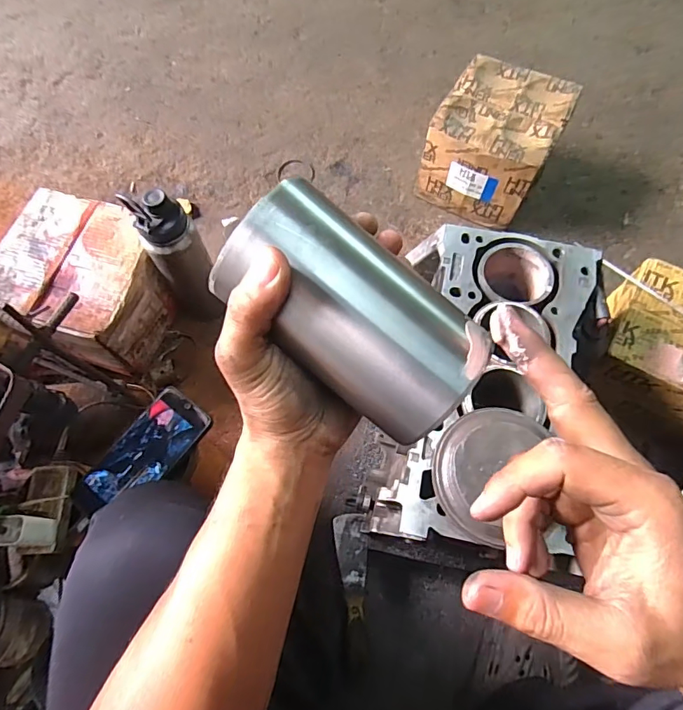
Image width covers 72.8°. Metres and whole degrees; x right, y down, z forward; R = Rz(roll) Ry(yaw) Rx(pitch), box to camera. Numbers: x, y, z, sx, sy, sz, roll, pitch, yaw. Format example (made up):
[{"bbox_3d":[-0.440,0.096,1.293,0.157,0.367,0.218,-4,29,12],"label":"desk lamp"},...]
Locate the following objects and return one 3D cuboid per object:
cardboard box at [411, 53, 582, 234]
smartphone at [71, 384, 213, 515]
[{"bbox_3d":[0.288,-0.396,0.889,0.198,0.186,0.216,30,73,11],"label":"cardboard box"},{"bbox_3d":[-0.236,0.118,0.547,0.076,0.015,0.166,36,77,9],"label":"smartphone"}]

